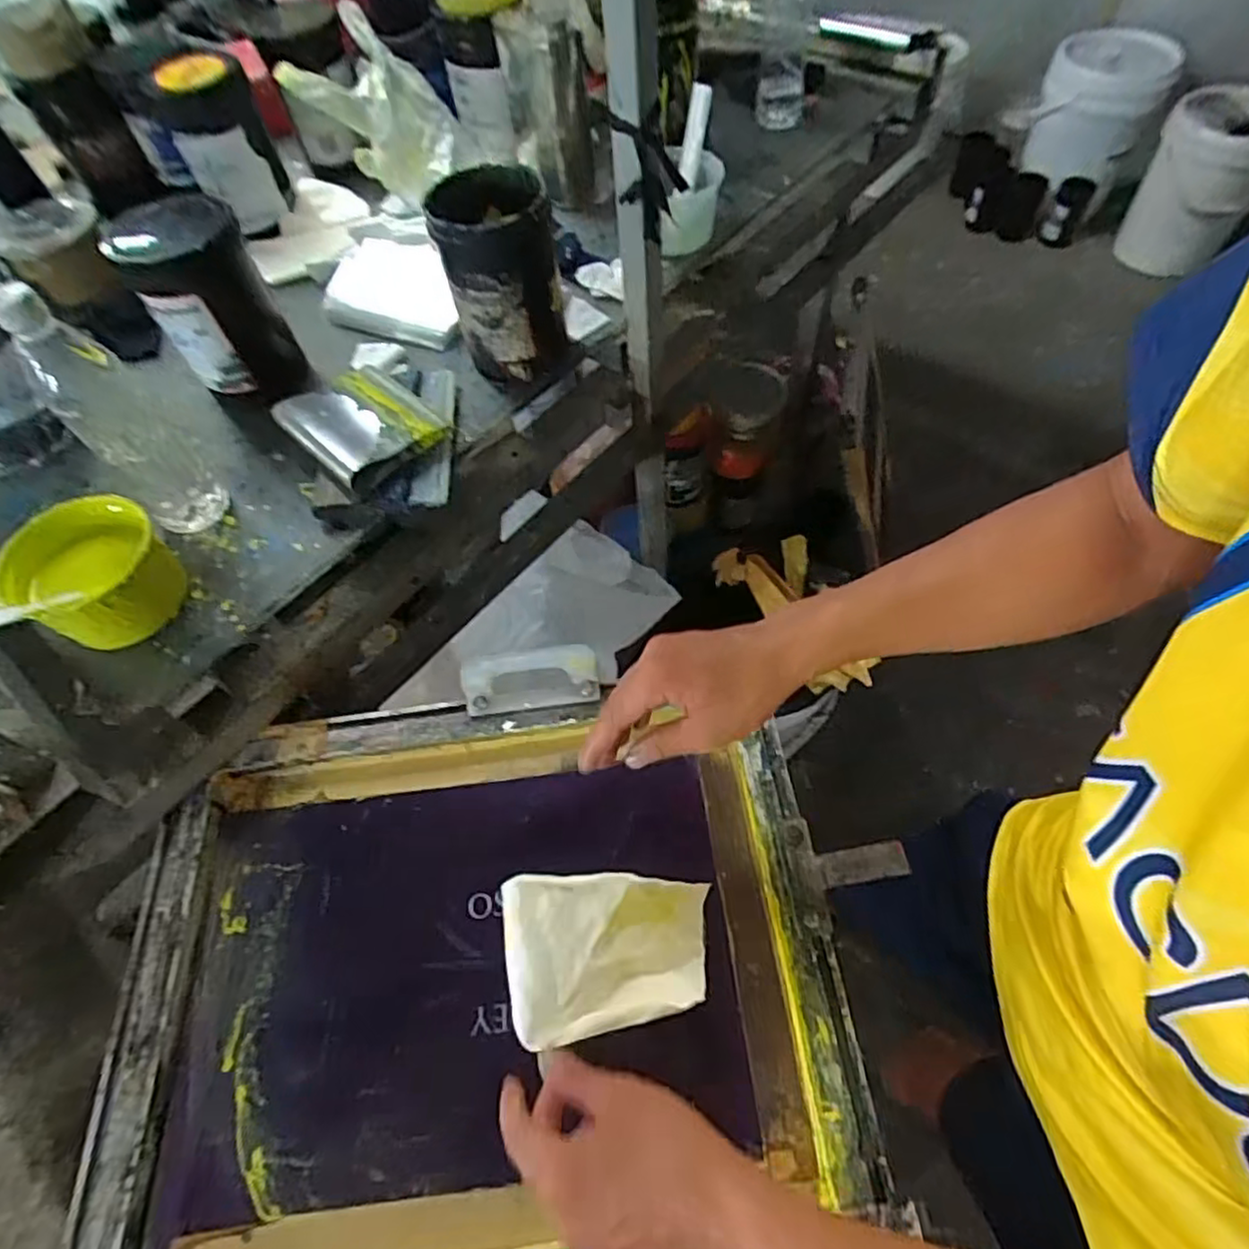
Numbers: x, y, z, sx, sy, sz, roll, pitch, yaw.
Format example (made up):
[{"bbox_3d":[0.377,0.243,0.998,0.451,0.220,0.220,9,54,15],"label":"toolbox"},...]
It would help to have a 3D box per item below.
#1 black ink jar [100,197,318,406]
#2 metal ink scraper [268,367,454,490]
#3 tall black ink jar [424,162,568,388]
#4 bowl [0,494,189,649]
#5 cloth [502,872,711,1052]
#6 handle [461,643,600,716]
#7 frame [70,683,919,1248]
[{"bbox_3d":[-0.381,-0.296,0.634,0.098,0.160,0.087,-25,59,-11],"label":"black ink jar"},{"bbox_3d":[-0.240,-0.186,0.614,0.139,0.026,0.102,39,68,25],"label":"metal ink scraper"},{"bbox_3d":[-0.113,-0.321,0.626,0.094,0.157,0.109,-12,58,-3],"label":"tall black ink jar"},{"bbox_3d":[-0.417,-0.041,0.543,0.104,0.064,0.106,-2,58,4],"label":"bowl"},{"bbox_3d":[0.001,0.227,0.491,0.164,0.040,0.133,-2,62,-20],"label":"cloth"},{"bbox_3d":[-0.081,0.047,0.595,0.116,0.054,0.009,-8,13,-3],"label":"handle"},{"bbox_3d":[-0.108,0.260,0.521,0.521,0.050,0.412,-8,57,0],"label":"frame"}]

